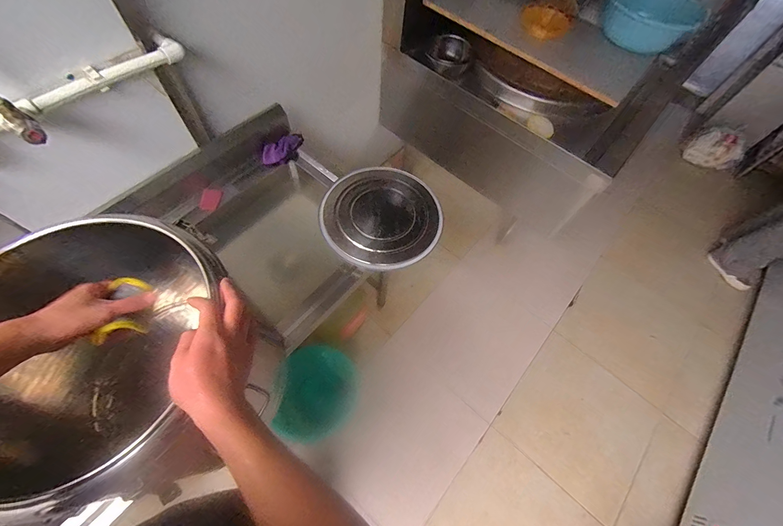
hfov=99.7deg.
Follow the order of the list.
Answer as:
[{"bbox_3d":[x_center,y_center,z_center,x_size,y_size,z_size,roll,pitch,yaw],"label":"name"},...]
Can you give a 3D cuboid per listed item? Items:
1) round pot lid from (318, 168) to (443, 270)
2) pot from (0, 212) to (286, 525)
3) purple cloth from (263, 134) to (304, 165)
[{"bbox_3d":[-0.029,-0.149,1.002,0.338,0.051,0.354,2,63,-4],"label":"round pot lid"},{"bbox_3d":[-0.426,0.166,0.586,0.383,0.406,0.349,0,61,-1],"label":"pot"},{"bbox_3d":[-0.367,-0.383,1.127,0.155,0.080,0.028,-30,31,-23],"label":"purple cloth"}]

